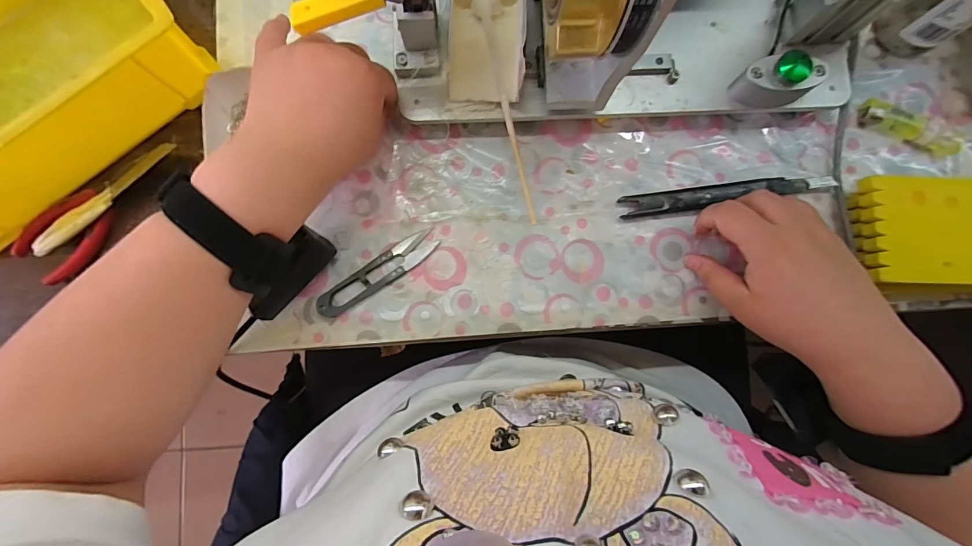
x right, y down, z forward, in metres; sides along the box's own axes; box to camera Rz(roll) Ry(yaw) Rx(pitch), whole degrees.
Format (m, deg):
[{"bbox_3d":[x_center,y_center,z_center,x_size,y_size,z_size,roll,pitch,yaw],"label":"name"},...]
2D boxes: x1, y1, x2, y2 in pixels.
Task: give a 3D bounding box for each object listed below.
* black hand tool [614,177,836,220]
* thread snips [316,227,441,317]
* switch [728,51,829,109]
[{"bbox_3d":[0.188,-0.063,0.326,0.165,0.014,0.019,-8,85,0],"label":"black hand tool"},{"bbox_3d":[-0.082,0.000,0.318,0.101,0.011,0.022,-33,86,-4],"label":"thread snips"},{"bbox_3d":[0.211,-0.141,0.305,0.056,0.035,0.026,-8,85,-2],"label":"switch"}]

